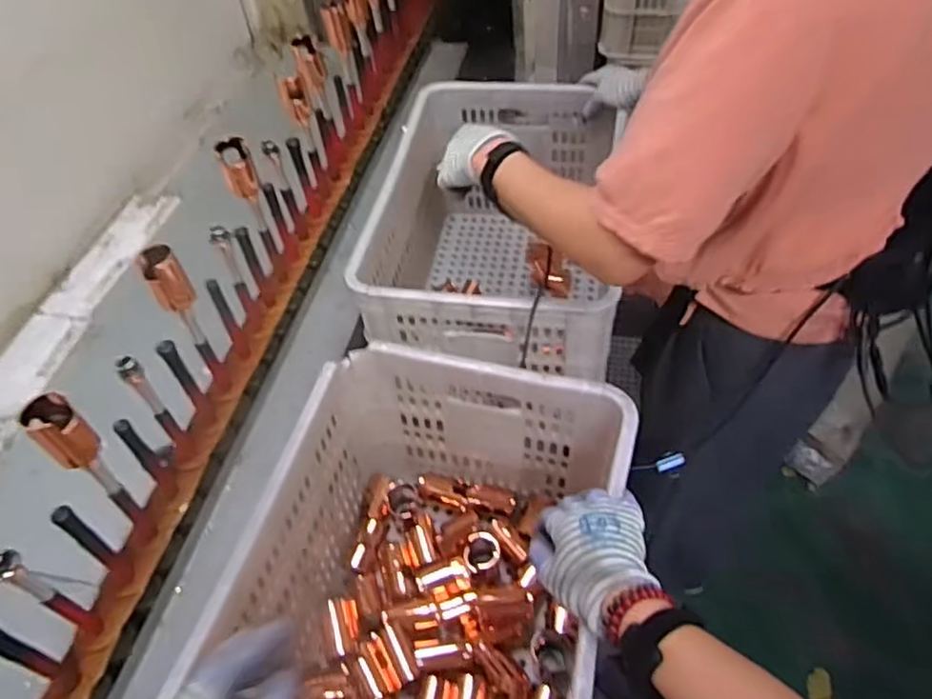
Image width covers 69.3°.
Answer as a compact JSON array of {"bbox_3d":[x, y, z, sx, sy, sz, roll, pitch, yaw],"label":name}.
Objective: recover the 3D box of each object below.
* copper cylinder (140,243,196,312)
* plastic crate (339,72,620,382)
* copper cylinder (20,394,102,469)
[{"bbox_3d":[-0.328,-0.080,0.743,0.040,0.075,0.033,-25,53,-18],"label":"copper cylinder"},{"bbox_3d":[0.060,-0.171,1.134,0.344,0.304,0.573,5,50,7],"label":"plastic crate"},{"bbox_3d":[-0.370,0.075,0.619,0.035,0.072,0.039,31,57,26],"label":"copper cylinder"}]

